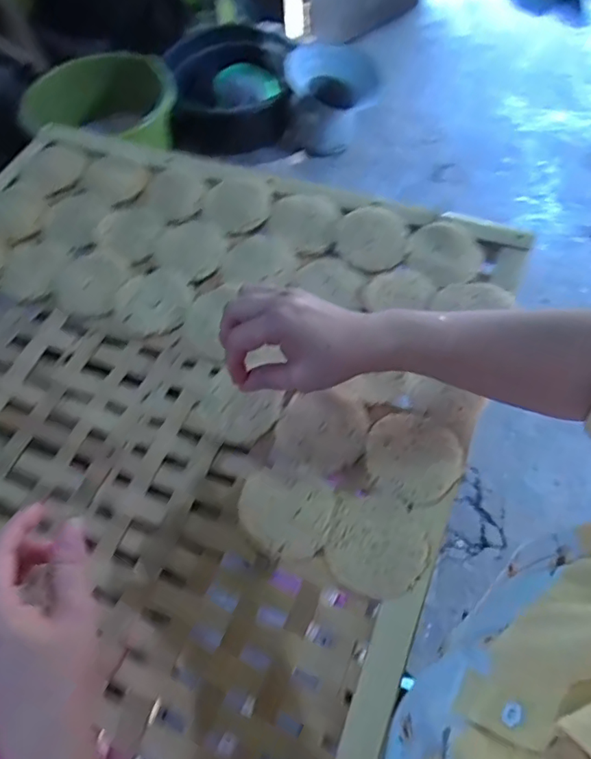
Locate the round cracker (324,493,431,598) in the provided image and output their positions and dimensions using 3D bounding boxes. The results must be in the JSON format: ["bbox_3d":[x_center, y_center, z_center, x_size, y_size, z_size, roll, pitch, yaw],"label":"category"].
[{"bbox_3d":[0.065,0.130,0.416,0.076,0.011,0.075,-1,62,1],"label":"round cracker"}]

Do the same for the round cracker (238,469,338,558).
[{"bbox_3d":[-0.009,0.108,0.434,0.075,0.008,0.066,14,63,9],"label":"round cracker"}]

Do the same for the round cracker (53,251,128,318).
[{"bbox_3d":[-0.219,-0.101,0.554,0.075,0.009,0.073,-1,62,1],"label":"round cracker"}]

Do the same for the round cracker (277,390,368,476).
[{"bbox_3d":[0.025,0.042,0.459,0.074,0.010,0.074,-1,62,1],"label":"round cracker"}]

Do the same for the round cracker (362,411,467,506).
[{"bbox_3d":[0.100,0.062,0.445,0.078,0.008,0.072,-1,62,1],"label":"round cracker"}]

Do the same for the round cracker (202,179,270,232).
[{"bbox_3d":[-0.065,-0.198,0.587,0.075,0.014,0.065,-32,66,-14],"label":"round cracker"}]

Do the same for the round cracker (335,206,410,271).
[{"bbox_3d":[0.082,-0.154,0.560,0.075,0.011,0.072,-1,62,1],"label":"round cracker"}]

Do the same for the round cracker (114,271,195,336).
[{"bbox_3d":[-0.147,-0.081,0.540,0.076,0.009,0.076,-1,62,1],"label":"round cracker"}]

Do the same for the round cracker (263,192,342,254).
[{"bbox_3d":[0.009,-0.177,0.578,0.080,0.005,0.076,-1,62,1],"label":"round cracker"}]

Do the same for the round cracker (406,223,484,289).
[{"bbox_3d":[0.158,-0.135,0.554,0.075,0.009,0.072,0,71,-1],"label":"round cracker"}]

